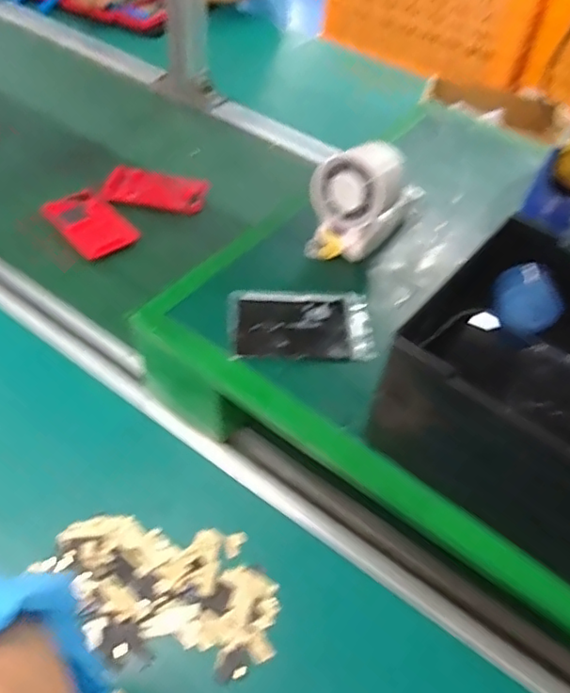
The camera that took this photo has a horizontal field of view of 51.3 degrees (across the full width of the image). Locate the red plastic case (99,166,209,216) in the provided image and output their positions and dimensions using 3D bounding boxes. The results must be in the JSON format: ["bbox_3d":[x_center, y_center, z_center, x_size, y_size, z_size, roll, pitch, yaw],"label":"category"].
[{"bbox_3d":[-0.164,-0.200,0.758,0.125,0.017,0.059,10,49,2],"label":"red plastic case"}]

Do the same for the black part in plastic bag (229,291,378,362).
[{"bbox_3d":[0.014,-0.019,0.483,0.115,0.008,0.071,1,49,-6],"label":"black part in plastic bag"}]

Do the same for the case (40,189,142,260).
[{"bbox_3d":[-0.230,-0.148,0.700,0.072,0.008,0.118,-30,59,-28],"label":"case"}]

